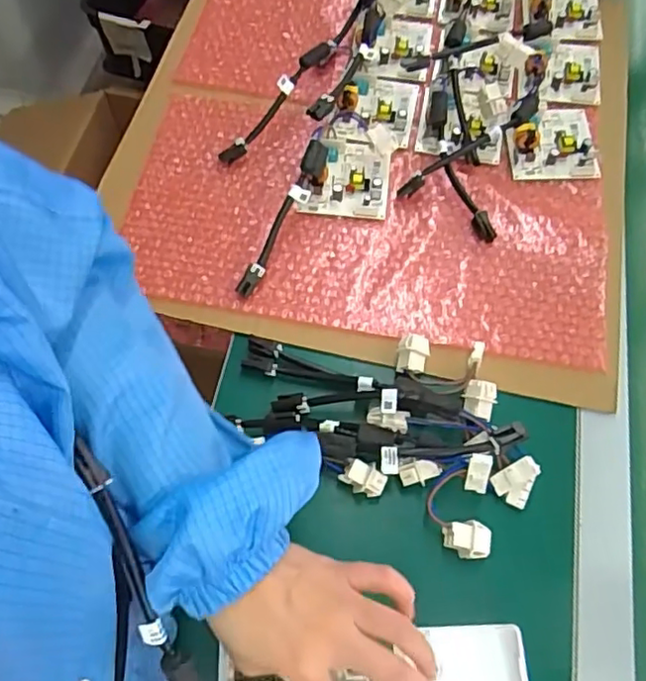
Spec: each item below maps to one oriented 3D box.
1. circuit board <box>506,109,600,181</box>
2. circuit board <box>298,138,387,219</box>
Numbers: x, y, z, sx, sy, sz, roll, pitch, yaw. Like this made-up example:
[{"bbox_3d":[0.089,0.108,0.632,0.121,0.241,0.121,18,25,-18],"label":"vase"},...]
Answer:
[{"bbox_3d":[0.228,-0.205,0.610,0.088,0.023,0.089,0,65,-1],"label":"circuit board"},{"bbox_3d":[0.024,-0.162,0.587,0.080,0.027,0.086,7,65,2],"label":"circuit board"}]

